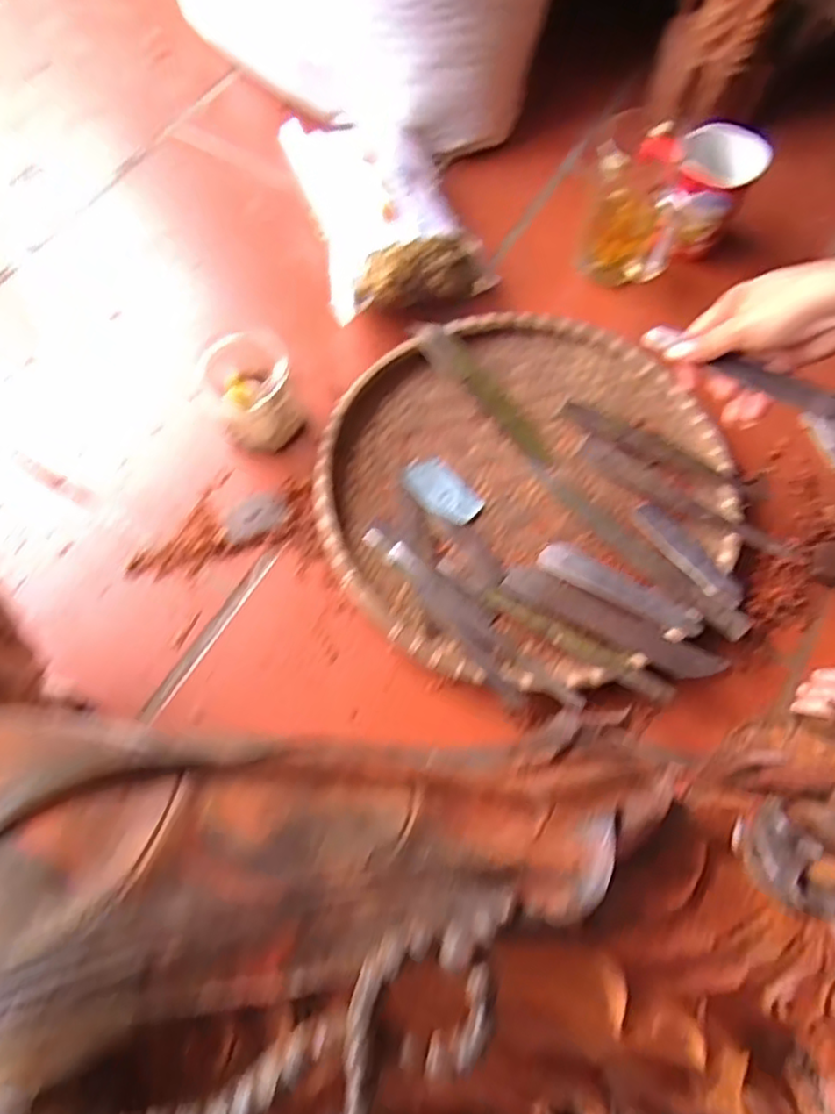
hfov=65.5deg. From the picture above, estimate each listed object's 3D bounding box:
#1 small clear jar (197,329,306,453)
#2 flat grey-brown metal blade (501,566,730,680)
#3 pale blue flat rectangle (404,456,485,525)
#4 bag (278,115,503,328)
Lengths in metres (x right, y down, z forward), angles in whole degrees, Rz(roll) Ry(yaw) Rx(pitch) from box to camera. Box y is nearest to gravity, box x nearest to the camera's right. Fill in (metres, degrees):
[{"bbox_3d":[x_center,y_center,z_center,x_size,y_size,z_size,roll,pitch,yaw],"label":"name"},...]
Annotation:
[{"bbox_3d":[-0.139,-0.140,0.549,0.068,0.077,0.076,-23,69,-9],"label":"small clear jar"},{"bbox_3d":[0.146,0.049,0.496,0.167,0.006,0.032,27,60,20],"label":"flat grey-brown metal blade"},{"bbox_3d":[0.021,-0.058,0.555,0.043,0.004,0.071,-42,73,-15],"label":"pale blue flat rectangle"},{"bbox_3d":[-0.035,-0.340,0.638,0.148,0.066,0.231,-17,68,-7],"label":"bag"}]

